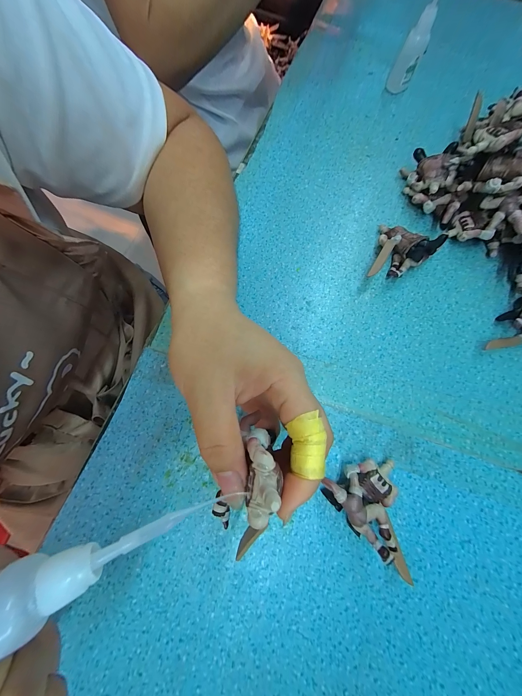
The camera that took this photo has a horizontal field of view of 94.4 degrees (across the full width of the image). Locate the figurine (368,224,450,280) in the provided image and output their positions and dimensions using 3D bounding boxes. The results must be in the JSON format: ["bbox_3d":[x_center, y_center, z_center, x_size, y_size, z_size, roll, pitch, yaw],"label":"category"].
[{"bbox_3d":[0.129,-0.090,0.238,0.055,0.029,0.068,42,78,10],"label":"figurine"}]

